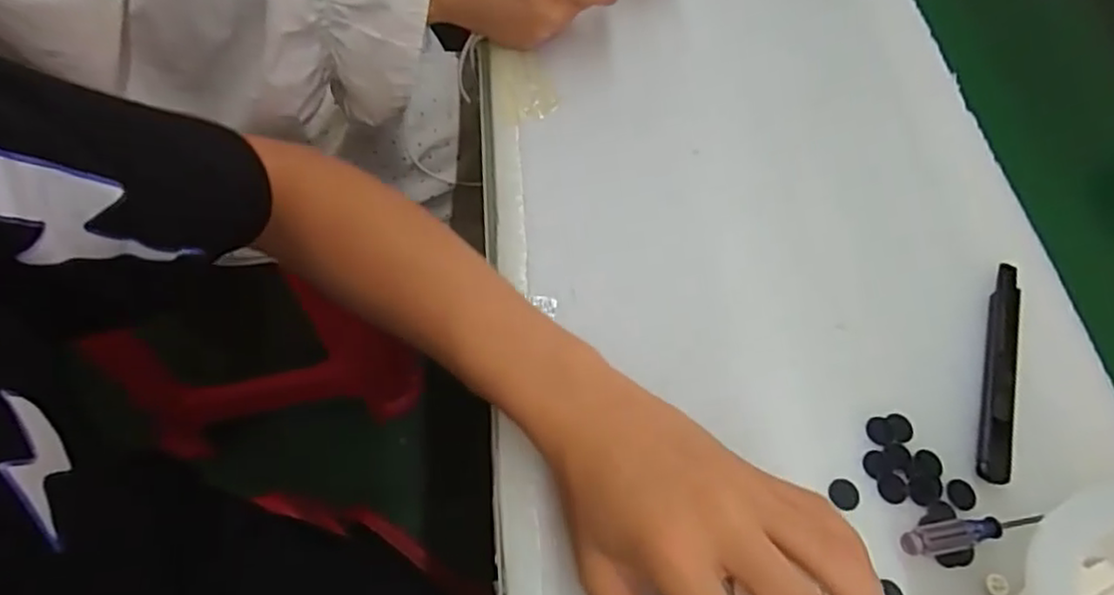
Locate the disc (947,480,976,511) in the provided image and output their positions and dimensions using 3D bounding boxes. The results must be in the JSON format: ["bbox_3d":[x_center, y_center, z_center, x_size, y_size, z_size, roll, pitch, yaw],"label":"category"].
[{"bbox_3d":[0.205,0.100,0.332,0.013,0.004,0.015,-3,63,-5],"label":"disc"}]

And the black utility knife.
[{"bbox_3d":[0.244,0.036,0.360,0.017,0.007,0.135,21,62,6],"label":"black utility knife"}]

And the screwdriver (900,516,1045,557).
[{"bbox_3d":[0.201,0.112,0.315,0.077,0.011,0.013,-7,63,-9],"label":"screwdriver"}]

